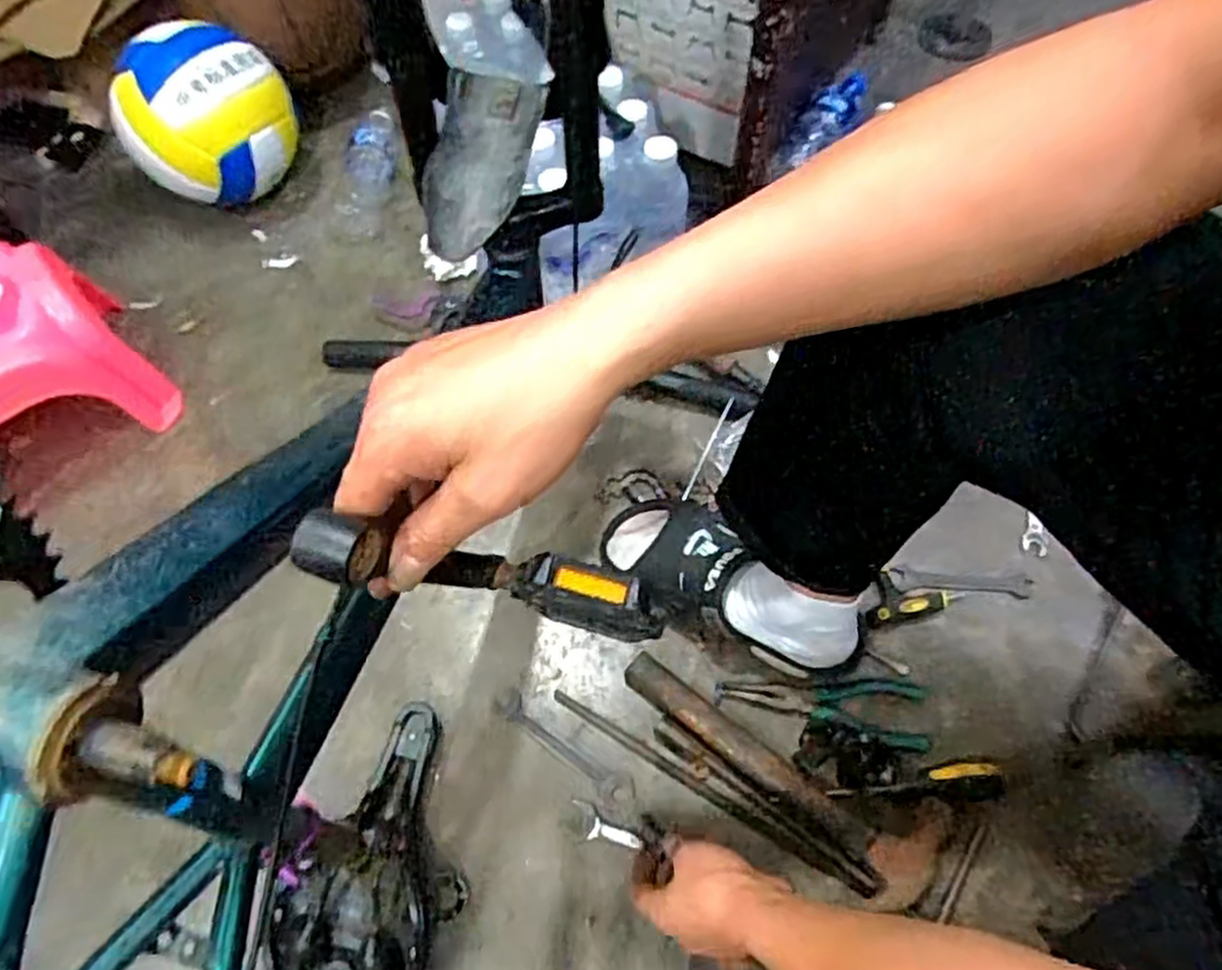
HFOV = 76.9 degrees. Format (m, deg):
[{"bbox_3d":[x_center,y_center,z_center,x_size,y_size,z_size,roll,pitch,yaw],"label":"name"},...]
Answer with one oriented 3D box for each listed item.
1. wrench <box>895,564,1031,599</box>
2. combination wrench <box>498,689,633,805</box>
[{"bbox_3d":[0.369,0.102,0.806,0.138,0.007,0.027,4,64,2],"label":"wrench"},{"bbox_3d":[-0.046,0.252,0.737,0.159,0.011,0.027,34,69,15],"label":"combination wrench"}]

